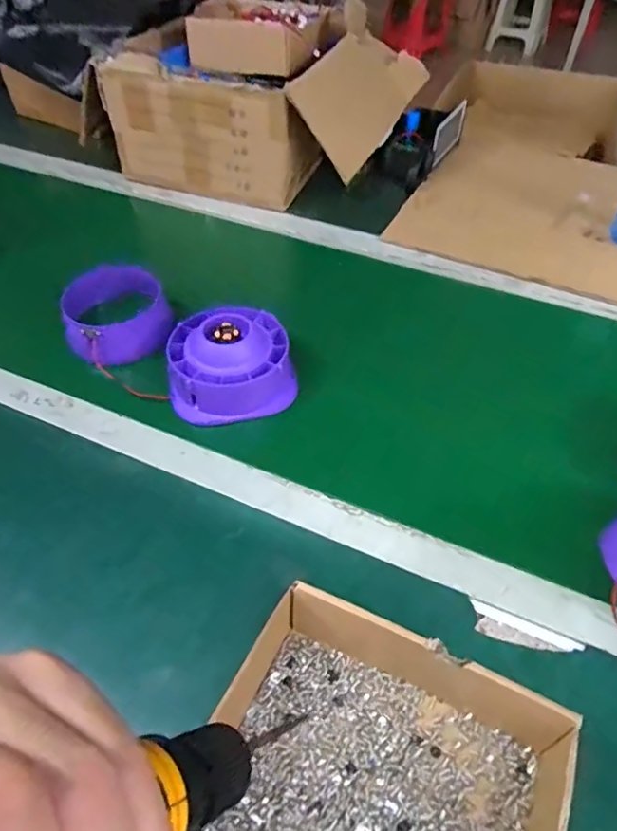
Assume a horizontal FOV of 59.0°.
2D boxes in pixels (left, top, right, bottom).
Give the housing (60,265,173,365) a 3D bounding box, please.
[{"bbox_3d":[-0.233,-0.123,0.637,0.112,0.078,0.114,1,48,-1],"label":"housing"}]

